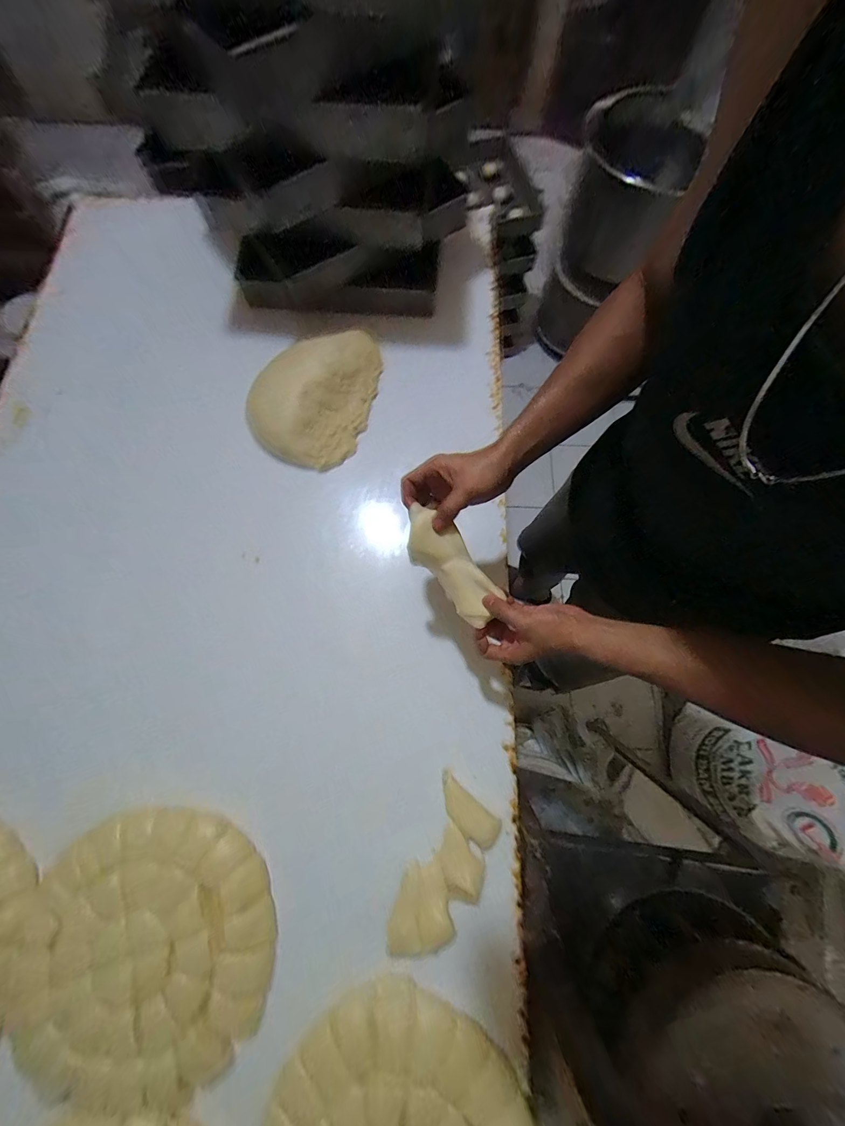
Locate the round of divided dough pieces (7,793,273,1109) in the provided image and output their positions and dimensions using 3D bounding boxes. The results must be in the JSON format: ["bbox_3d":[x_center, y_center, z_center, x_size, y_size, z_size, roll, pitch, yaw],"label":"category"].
[{"bbox_3d":[-0.348,0.487,0.472,0.301,0.021,0.293,0,74,0],"label":"round of divided dough pieces"}]

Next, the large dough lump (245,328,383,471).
[{"bbox_3d":[-0.207,-0.324,0.702,0.208,0.066,0.287,14,74,3],"label":"large dough lump"}]

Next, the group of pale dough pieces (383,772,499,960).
[{"bbox_3d":[0.033,0.422,0.511,0.097,0.011,0.211,24,75,6],"label":"group of pale dough pieces"}]

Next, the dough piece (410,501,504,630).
[{"bbox_3d":[0.034,0.002,0.468,0.066,0.011,0.164,-35,97,9],"label":"dough piece"}]

